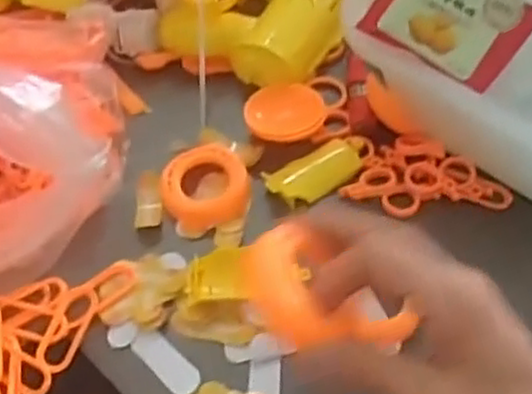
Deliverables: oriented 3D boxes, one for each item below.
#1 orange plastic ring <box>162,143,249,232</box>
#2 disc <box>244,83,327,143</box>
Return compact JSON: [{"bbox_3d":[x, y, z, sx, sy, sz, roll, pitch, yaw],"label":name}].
[{"bbox_3d":[-0.039,-0.008,0.484,0.056,0.014,0.055,-1,53,2],"label":"orange plastic ring"},{"bbox_3d":[0.012,-0.058,0.508,0.053,0.014,0.046,15,55,14],"label":"disc"}]

